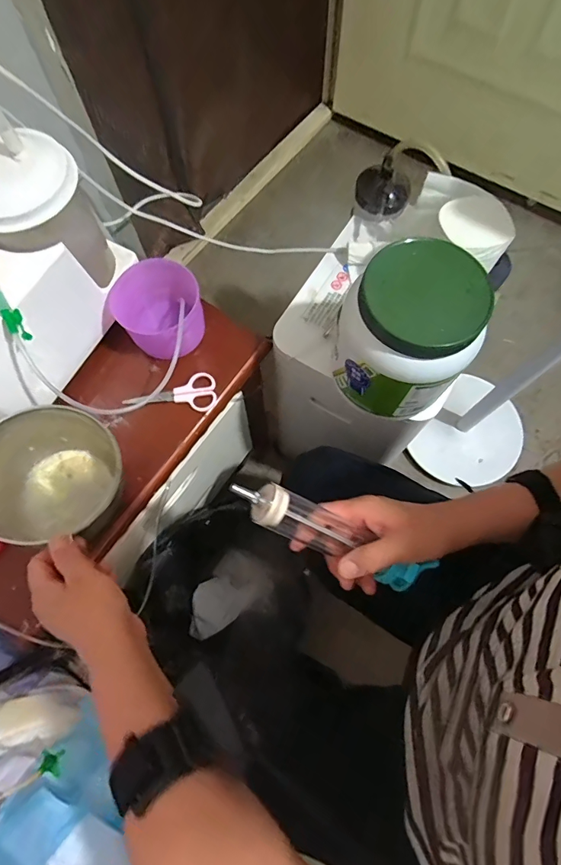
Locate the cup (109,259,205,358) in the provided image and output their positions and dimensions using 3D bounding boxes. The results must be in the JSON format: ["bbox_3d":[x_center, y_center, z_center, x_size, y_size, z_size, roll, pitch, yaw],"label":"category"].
[{"bbox_3d":[-0.151,-0.154,0.549,0.104,0.076,0.096,0,71,0],"label":"cup"}]

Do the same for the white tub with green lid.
[{"bbox_3d":[0.129,-0.098,0.439,0.124,0.136,0.120,0,71,0],"label":"white tub with green lid"}]

